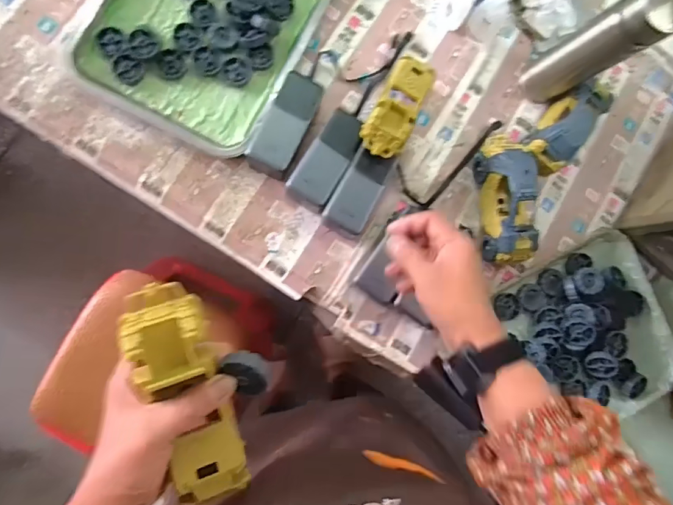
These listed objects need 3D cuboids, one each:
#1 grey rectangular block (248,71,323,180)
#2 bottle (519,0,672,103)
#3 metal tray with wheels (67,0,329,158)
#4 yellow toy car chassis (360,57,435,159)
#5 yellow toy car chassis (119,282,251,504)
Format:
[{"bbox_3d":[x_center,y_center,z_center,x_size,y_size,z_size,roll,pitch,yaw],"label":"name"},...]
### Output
[{"bbox_3d":[-0.064,-0.162,0.580,0.053,0.048,0.127,26,83,-6],"label":"grey rectangular block"},{"bbox_3d":[0.324,-0.256,0.570,0.053,0.221,0.073,-36,91,-9],"label":"bottle"},{"bbox_3d":[-0.170,-0.325,0.599,0.265,0.029,0.352,24,82,-5],"label":"metal tray with wheels"},{"bbox_3d":[0.081,-0.190,0.582,0.057,0.056,0.172,26,59,-5],"label":"yellow toy car chassis"},{"bbox_3d":[-0.106,0.105,0.319,0.051,0.030,0.166,-14,107,-9],"label":"yellow toy car chassis"}]

